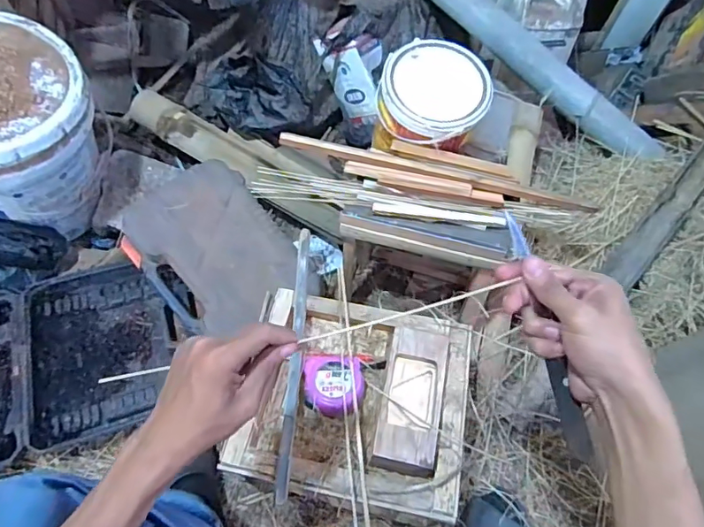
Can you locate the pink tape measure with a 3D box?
[{"bbox_3d":[-0.022,0.163,0.665,0.080,0.031,0.076,1,61,-2],"label":"pink tape measure"}]

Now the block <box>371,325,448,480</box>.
[{"bbox_3d":[0.077,0.167,0.621,0.073,0.026,0.179,12,61,4],"label":"block"}]

